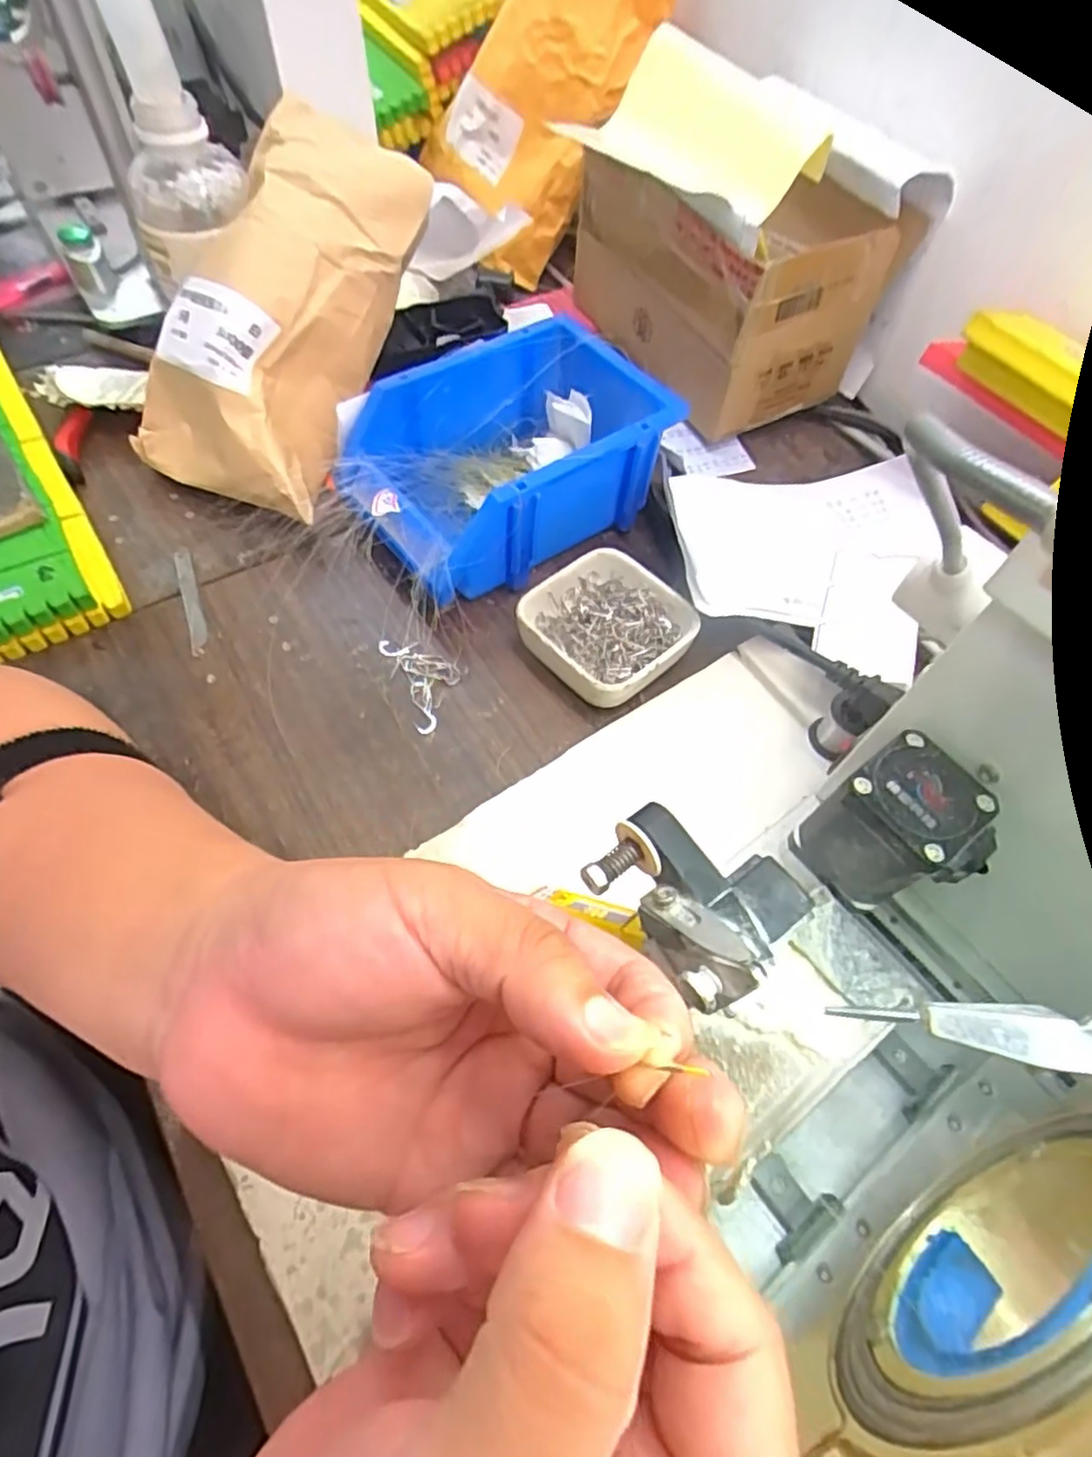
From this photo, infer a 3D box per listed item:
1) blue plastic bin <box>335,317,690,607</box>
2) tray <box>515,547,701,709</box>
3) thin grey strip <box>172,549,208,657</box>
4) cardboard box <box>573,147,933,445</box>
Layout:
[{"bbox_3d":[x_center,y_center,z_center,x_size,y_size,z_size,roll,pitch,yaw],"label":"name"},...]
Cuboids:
[{"bbox_3d":[-0.024,-0.165,0.420,0.191,0.072,0.125,-33,67,-22],"label":"blue plastic bin"},{"bbox_3d":[0.035,-0.054,0.389,0.085,0.031,0.086,-37,68,-22],"label":"tray"},{"bbox_3d":[-0.207,-0.074,0.400,0.010,0.004,0.079,-16,63,-17],"label":"thin grey strip"},{"bbox_3d":[0.117,-0.320,0.496,0.145,0.147,0.196,-25,64,-18],"label":"cardboard box"}]

